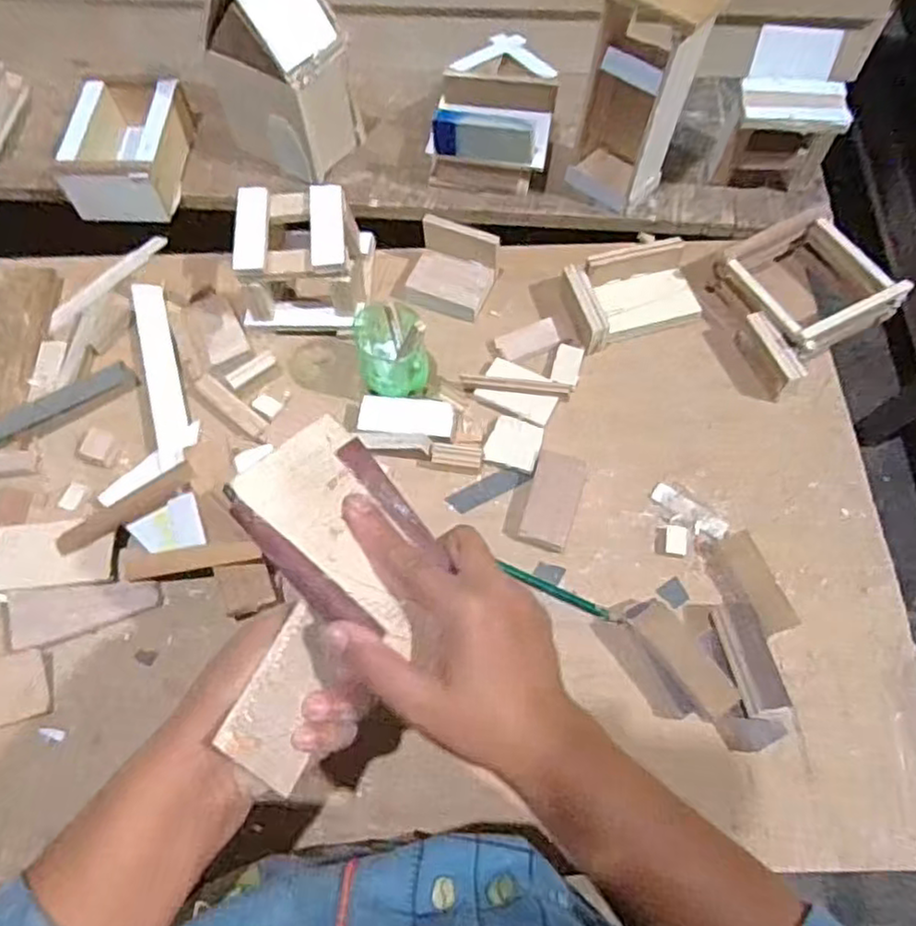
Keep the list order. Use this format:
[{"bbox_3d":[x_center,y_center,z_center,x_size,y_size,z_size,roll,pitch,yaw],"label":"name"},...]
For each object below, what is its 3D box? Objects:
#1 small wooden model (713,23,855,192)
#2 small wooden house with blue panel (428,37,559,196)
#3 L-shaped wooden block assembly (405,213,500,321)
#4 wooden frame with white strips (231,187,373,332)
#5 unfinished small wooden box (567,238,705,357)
[{"bbox_3d":[0.303,-0.333,0.653,0.117,0.118,0.084,14,66,7],"label":"small wooden model"},{"bbox_3d":[0.037,-0.353,0.689,0.115,0.089,0.150,9,66,5],"label":"small wooden house with blue panel"},{"bbox_3d":[-0.007,-0.181,0.635,0.077,0.045,0.069,19,67,9],"label":"L-shaped wooden block assembly"},{"bbox_3d":[-0.140,-0.189,0.615,0.111,0.074,0.107,0,65,1],"label":"wooden frame with white strips"},{"bbox_3d":[0.162,-0.160,0.628,0.120,0.034,0.083,-19,64,-8],"label":"unfinished small wooden box"}]

